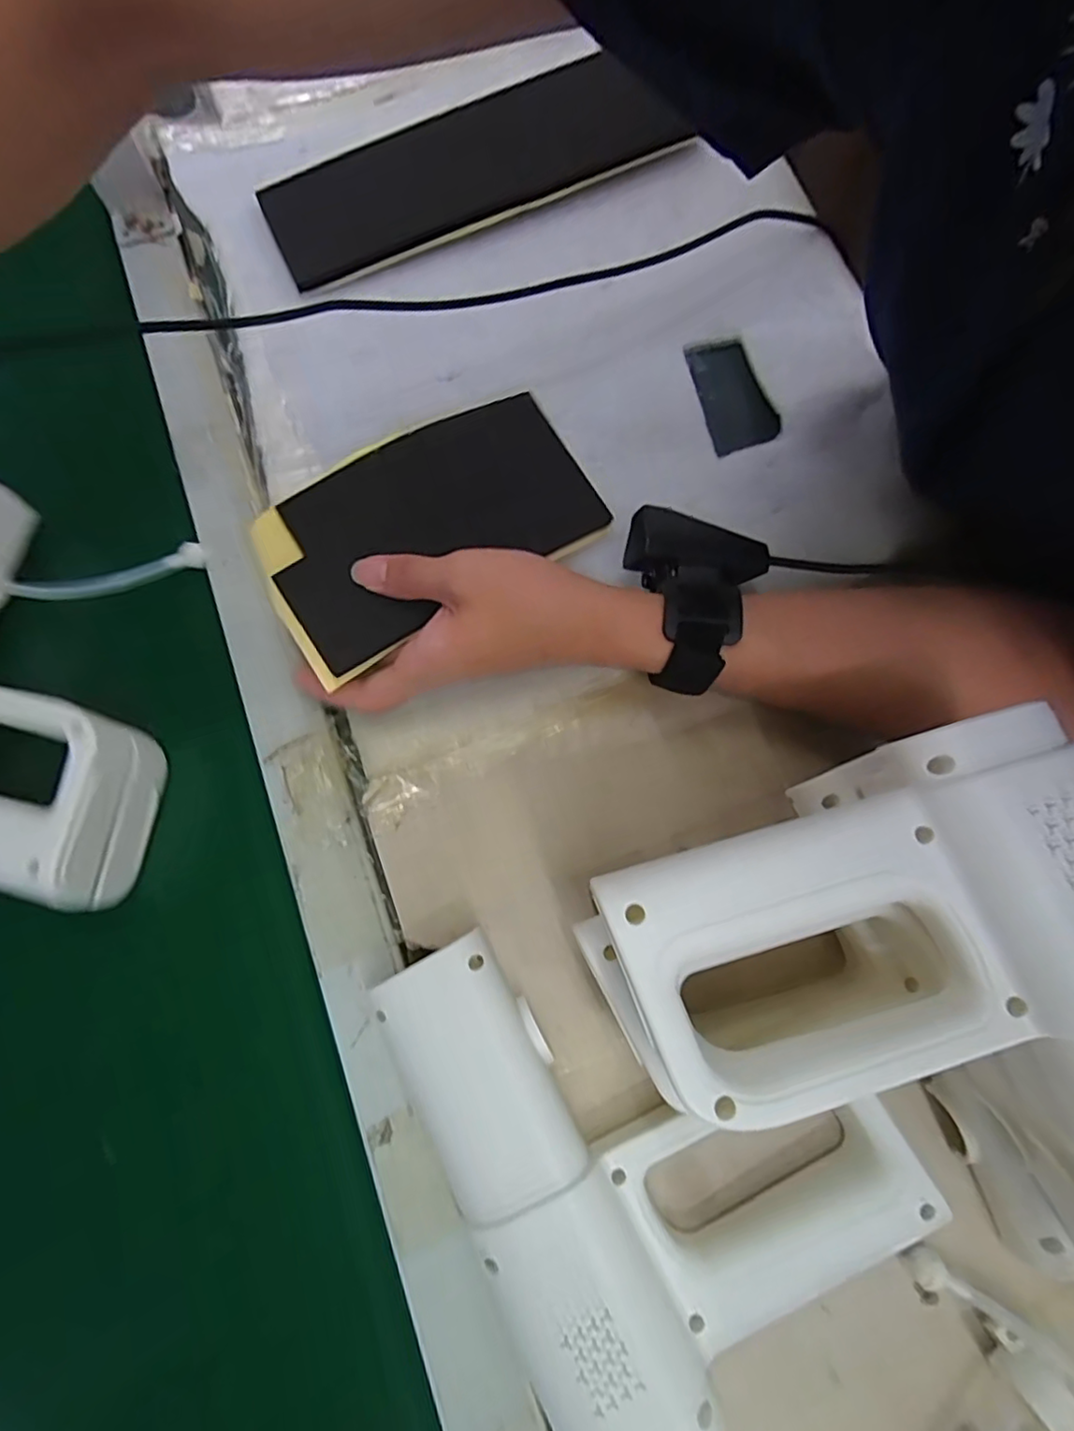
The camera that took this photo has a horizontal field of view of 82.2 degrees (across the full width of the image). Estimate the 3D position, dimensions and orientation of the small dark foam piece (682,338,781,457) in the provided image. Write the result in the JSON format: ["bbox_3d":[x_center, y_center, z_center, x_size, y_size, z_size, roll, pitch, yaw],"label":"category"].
[{"bbox_3d":[0.122,-0.203,0.389,0.041,0.012,0.088,-10,75,-2],"label":"small dark foam piece"}]

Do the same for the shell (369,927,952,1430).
[{"bbox_3d":[0.042,0.171,0.269,0.174,0.036,0.198,-31,77,-8],"label":"shell"}]

